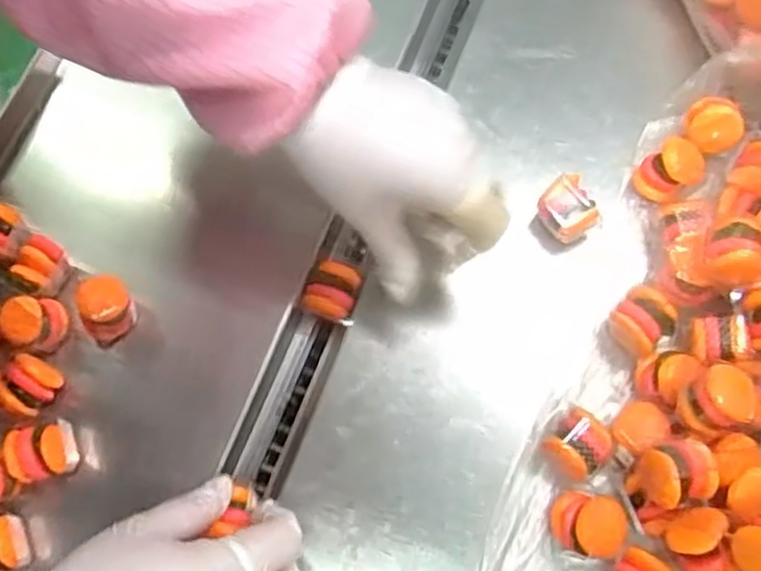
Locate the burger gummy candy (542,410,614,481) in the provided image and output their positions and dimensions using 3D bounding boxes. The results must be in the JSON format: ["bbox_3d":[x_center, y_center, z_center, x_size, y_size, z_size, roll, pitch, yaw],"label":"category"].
[{"bbox_3d":[0.103,0.085,0.395,0.028,0.025,0.032,43,78,15],"label":"burger gummy candy"}]

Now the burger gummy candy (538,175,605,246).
[{"bbox_3d":[0.107,-0.042,0.437,0.025,0.028,0.033,-25,72,-6],"label":"burger gummy candy"}]

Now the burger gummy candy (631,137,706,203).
[{"bbox_3d":[0.170,-0.065,0.443,0.033,0.023,0.030,-41,74,-11],"label":"burger gummy candy"}]

